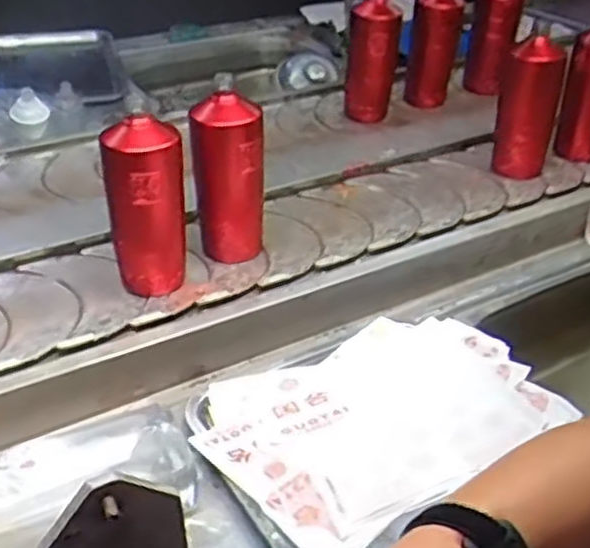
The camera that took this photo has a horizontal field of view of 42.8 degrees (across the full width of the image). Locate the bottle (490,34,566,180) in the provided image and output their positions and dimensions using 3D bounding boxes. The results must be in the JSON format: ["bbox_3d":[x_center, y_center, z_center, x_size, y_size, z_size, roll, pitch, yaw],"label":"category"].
[{"bbox_3d":[0.357,-0.261,1.158,0.093,0.188,0.084,14,36,14],"label":"bottle"}]

